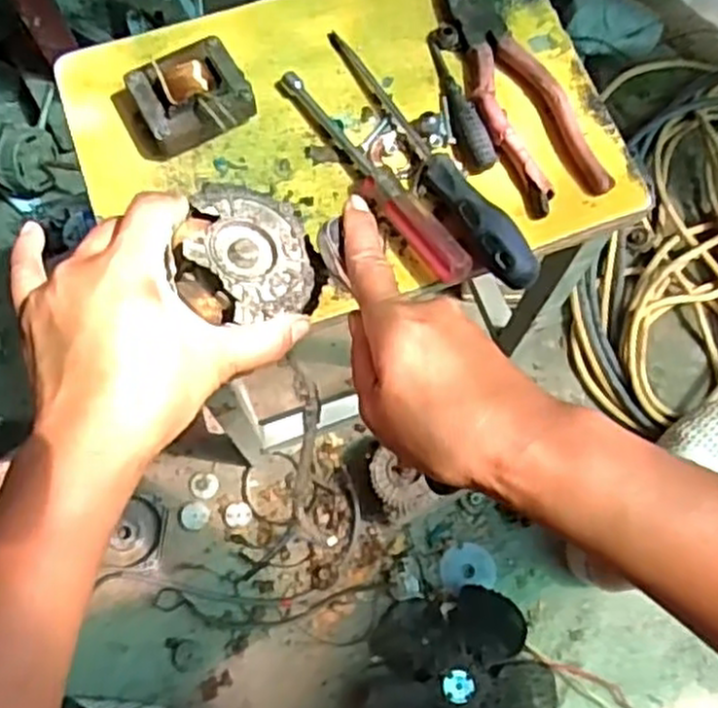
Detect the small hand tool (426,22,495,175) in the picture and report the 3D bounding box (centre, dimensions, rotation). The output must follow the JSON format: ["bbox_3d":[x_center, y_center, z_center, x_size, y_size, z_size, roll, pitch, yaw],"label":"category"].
[{"bbox_3d":[0.066,-0.168,0.504,0.019,0.014,0.109,-12,71,-4],"label":"small hand tool"}]

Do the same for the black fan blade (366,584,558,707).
[{"bbox_3d":[0.102,0.332,0.794,0.187,0.034,0.178,0,71,0],"label":"black fan blade"}]

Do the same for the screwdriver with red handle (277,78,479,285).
[{"bbox_3d":[0.012,-0.115,0.483,0.026,0.022,0.178,-34,74,-10],"label":"screwdriver with red handle"}]

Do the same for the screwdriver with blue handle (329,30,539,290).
[{"bbox_3d":[0.042,-0.128,0.483,0.025,0.025,0.215,-30,73,-9],"label":"screwdriver with blue handle"}]

